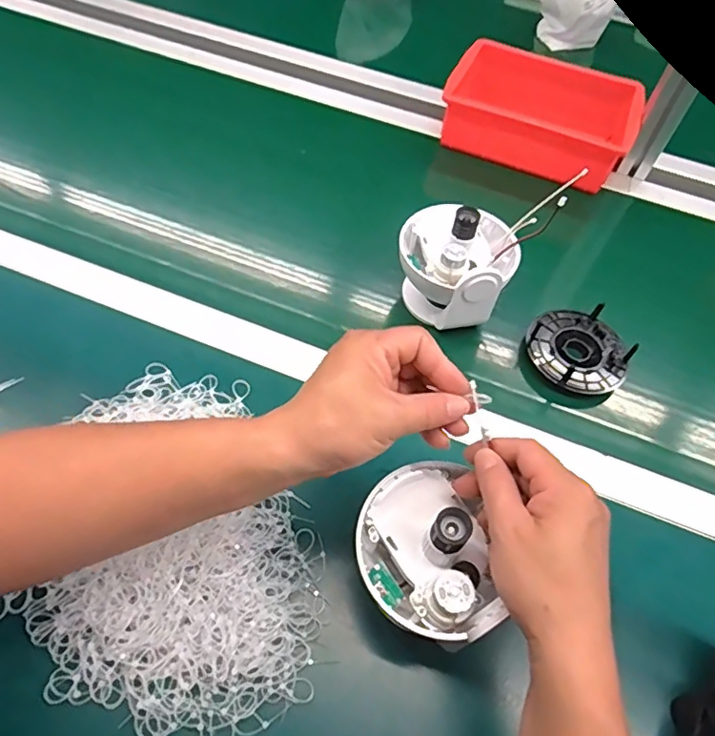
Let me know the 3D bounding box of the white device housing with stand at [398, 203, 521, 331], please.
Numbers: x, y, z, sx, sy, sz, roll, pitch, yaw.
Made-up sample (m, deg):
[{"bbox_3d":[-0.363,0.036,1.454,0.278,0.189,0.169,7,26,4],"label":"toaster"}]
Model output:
[{"bbox_3d":[0.101,-0.106,0.555,0.111,0.102,0.106,5,56,-2],"label":"white device housing with stand"}]

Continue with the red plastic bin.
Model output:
[{"bbox_3d":[0.249,-0.349,0.755,0.244,0.073,0.168,25,58,11],"label":"red plastic bin"}]

